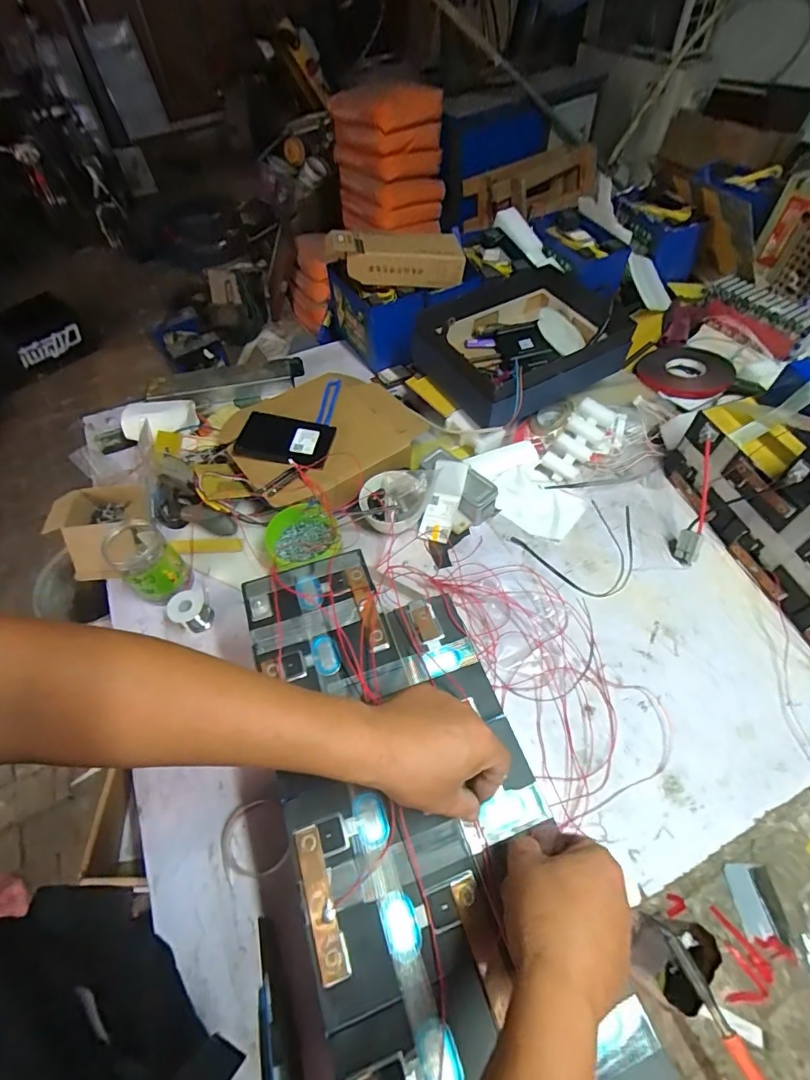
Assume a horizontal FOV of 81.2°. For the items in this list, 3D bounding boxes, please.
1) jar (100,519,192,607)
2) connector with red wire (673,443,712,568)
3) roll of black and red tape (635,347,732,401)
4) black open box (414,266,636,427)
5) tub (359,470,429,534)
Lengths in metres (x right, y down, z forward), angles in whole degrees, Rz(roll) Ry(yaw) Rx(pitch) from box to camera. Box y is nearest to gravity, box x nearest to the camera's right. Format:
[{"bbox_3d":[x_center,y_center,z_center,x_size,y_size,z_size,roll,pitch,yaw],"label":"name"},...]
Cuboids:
[{"bbox_3d":[-0.410,0.038,0.759,0.091,0.122,0.087,-1,56,2],"label":"jar"},{"bbox_3d":[0.482,-0.058,0.775,0.035,0.036,0.198,13,89,14],"label":"connector with red wire"},{"bbox_3d":[0.618,-0.369,1.035,0.188,0.028,0.168,-6,56,-2],"label":"roll of black and red tape"},{"bbox_3d":[0.237,-0.408,0.958,0.395,0.136,0.313,-32,60,-18],"label":"black open box"},{"bbox_3d":[-0.018,-0.065,0.853,0.122,0.065,0.109,-15,56,-8],"label":"tub"}]

